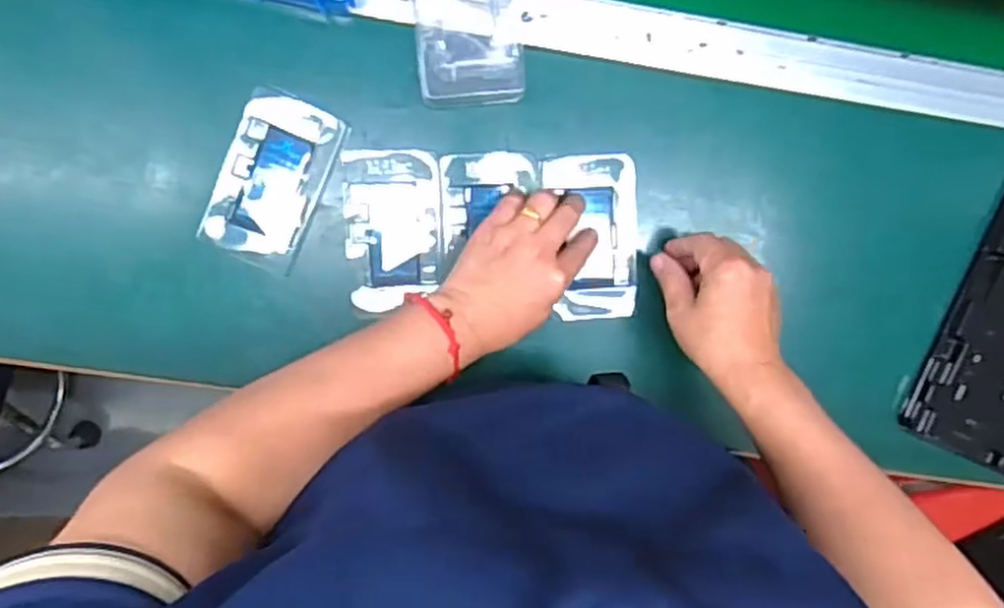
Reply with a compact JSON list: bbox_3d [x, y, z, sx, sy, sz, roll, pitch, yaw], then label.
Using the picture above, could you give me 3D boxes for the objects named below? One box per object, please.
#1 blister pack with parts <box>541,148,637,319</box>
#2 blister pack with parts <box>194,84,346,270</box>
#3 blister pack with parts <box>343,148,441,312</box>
[{"bbox_3d":[0.073,-0.052,0.581,0.070,0.019,0.126,-6,95,-5],"label":"blister pack with parts"},{"bbox_3d":[-0.173,-0.093,0.565,0.074,0.014,0.126,24,93,-7],"label":"blister pack with parts"},{"bbox_3d":[-0.084,-0.057,0.573,0.072,0.007,0.120,-1,95,-5],"label":"blister pack with parts"}]

